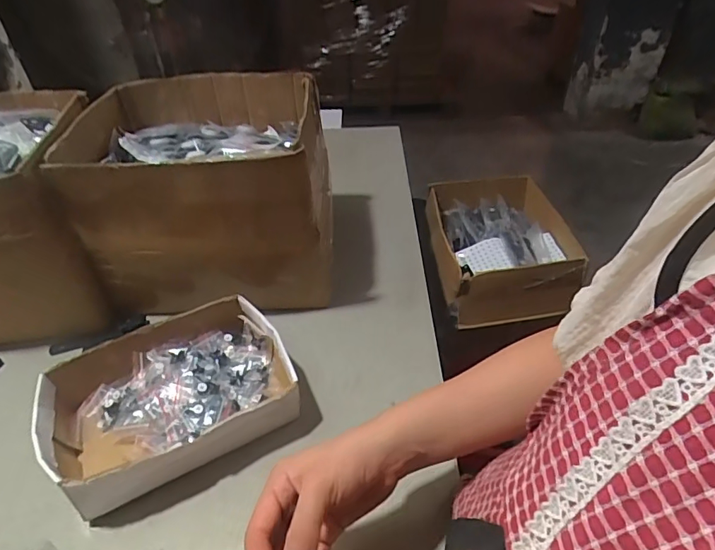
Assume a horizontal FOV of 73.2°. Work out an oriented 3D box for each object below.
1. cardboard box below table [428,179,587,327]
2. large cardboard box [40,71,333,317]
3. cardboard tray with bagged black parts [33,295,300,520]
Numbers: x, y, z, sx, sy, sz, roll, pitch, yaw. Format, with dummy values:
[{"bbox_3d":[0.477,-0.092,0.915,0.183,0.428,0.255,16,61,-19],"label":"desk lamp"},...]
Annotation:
[{"bbox_3d":[0.291,-0.070,1.012,0.276,0.141,0.337,-6,42,-4],"label":"cardboard box below table"},{"bbox_3d":[-0.230,-0.163,0.761,0.334,0.226,0.406,-5,42,-3],"label":"large cardboard box"},{"bbox_3d":[-0.208,0.139,0.546,0.252,0.076,0.179,-19,44,-18],"label":"cardboard tray with bagged black parts"}]

